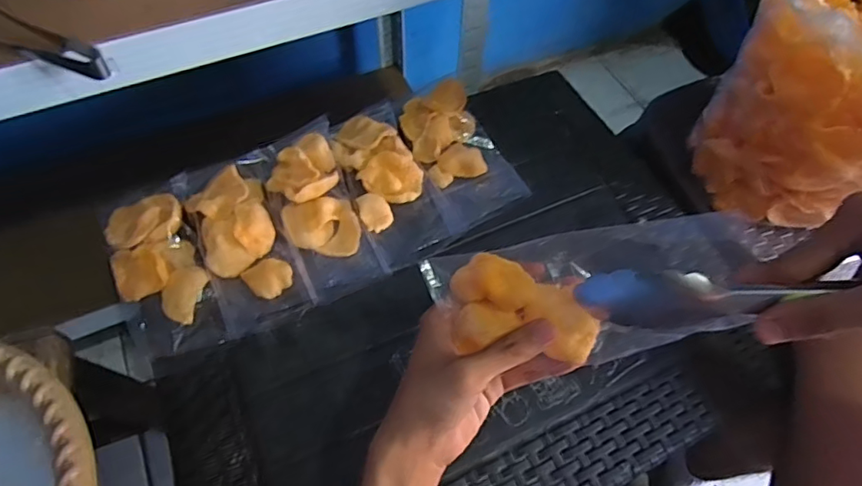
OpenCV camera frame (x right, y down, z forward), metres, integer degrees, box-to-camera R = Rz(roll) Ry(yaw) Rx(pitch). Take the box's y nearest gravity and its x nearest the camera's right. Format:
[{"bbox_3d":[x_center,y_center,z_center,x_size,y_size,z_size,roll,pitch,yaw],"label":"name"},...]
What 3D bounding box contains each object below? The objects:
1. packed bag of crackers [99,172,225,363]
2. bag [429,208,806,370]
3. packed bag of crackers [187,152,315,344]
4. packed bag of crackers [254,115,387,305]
[{"bbox_3d":[-0.260,0.021,0.519,0.085,0.034,0.185,-20,62,-13],"label":"packed bag of crackers"},{"bbox_3d":[0.098,0.031,0.347,0.199,0.059,0.074,-8,57,19],"label":"bag"},{"bbox_3d":[-0.186,-0.007,0.538,0.079,0.035,0.190,-20,62,-13],"label":"packed bag of crackers"},{"bbox_3d":[-0.114,-0.036,0.555,0.081,0.033,0.192,-22,62,-14],"label":"packed bag of crackers"}]

